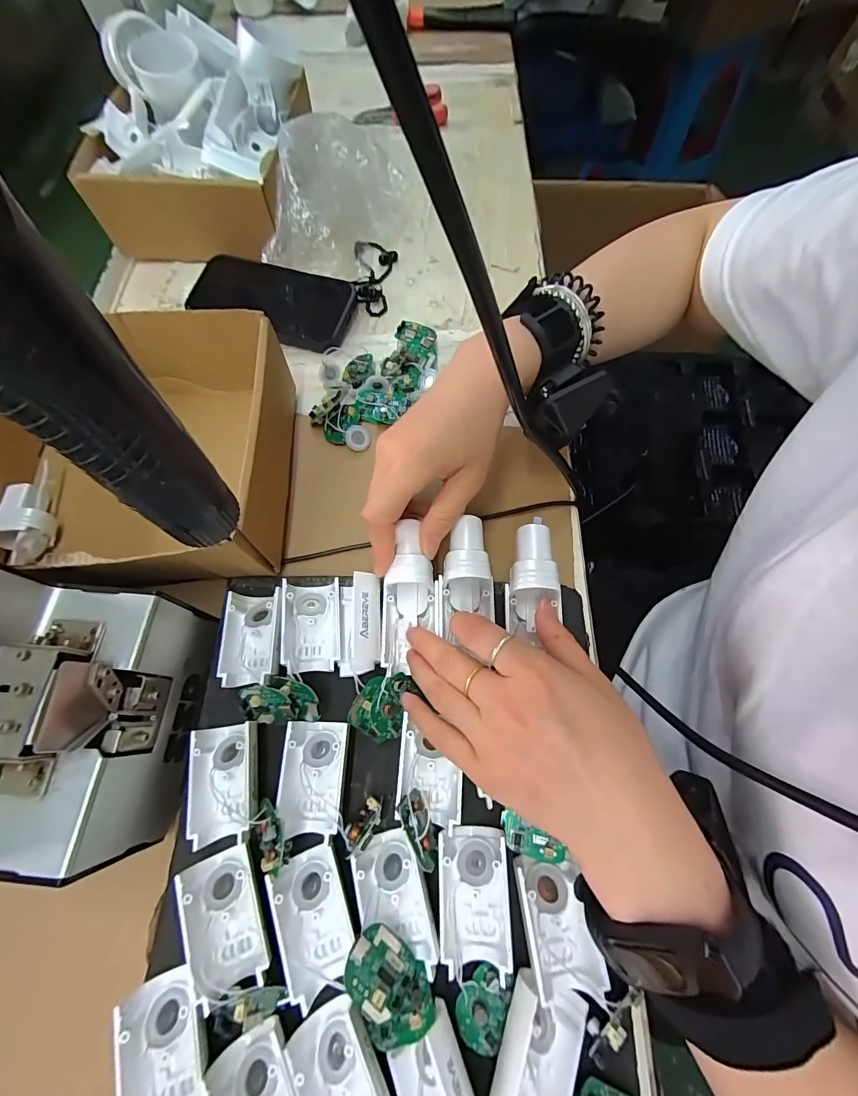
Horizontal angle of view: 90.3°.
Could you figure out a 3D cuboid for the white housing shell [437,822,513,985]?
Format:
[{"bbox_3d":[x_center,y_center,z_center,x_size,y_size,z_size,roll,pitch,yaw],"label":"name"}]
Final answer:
[{"bbox_3d":[0.022,0.176,0.213,0.034,0.017,0.058,1,67,1],"label":"white housing shell"}]

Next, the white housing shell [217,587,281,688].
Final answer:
[{"bbox_3d":[-0.110,0.056,0.269,0.036,0.022,0.057,-2,67,0],"label":"white housing shell"}]

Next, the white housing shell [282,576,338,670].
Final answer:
[{"bbox_3d":[-0.073,0.048,0.270,0.033,0.025,0.057,-5,67,-1],"label":"white housing shell"}]

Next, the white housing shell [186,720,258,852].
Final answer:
[{"bbox_3d":[-0.113,0.129,0.239,0.037,0.019,0.058,-11,68,-4],"label":"white housing shell"}]

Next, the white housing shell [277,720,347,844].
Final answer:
[{"bbox_3d":[-0.065,0.127,0.238,0.034,0.018,0.056,-2,67,0],"label":"white housing shell"}]

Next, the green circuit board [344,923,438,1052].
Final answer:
[{"bbox_3d":[-0.019,0.204,0.201,0.031,0.012,0.048,-26,81,-39],"label":"green circuit board"}]

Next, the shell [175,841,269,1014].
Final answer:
[{"bbox_3d":[-0.102,0.185,0.213,0.035,0.020,0.055,-23,69,-8],"label":"shell"}]

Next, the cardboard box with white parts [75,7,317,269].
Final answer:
[{"bbox_3d":[-0.224,-0.390,0.416,0.183,0.112,0.195,3,68,2],"label":"cardboard box with white parts"}]

